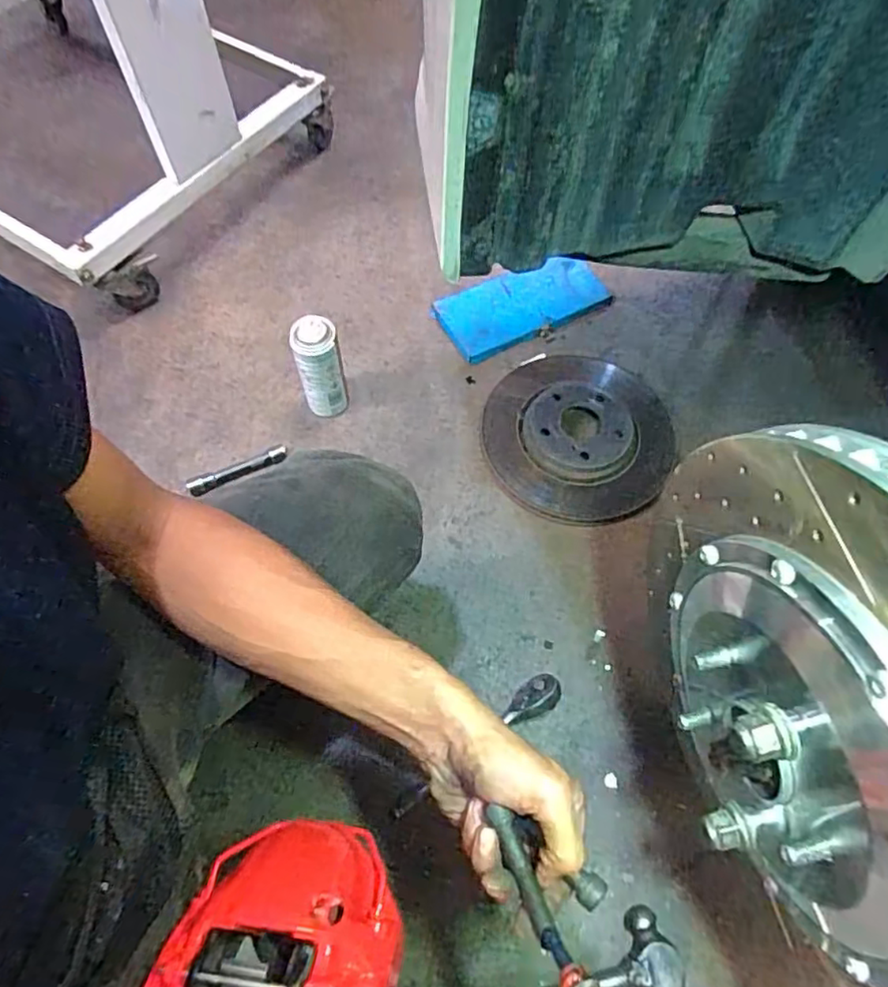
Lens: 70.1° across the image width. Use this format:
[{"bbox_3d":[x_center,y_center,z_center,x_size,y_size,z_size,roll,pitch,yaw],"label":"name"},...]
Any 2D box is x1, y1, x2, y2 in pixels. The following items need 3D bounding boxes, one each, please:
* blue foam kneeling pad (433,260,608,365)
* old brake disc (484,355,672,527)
[{"bbox_3d":[0.142,-0.324,1.085,0.295,0.025,0.139,-24,65,-11],"label":"blue foam kneeling pad"},{"bbox_3d":[0.203,-0.102,0.960,0.271,0.042,0.298,0,63,0],"label":"old brake disc"}]

